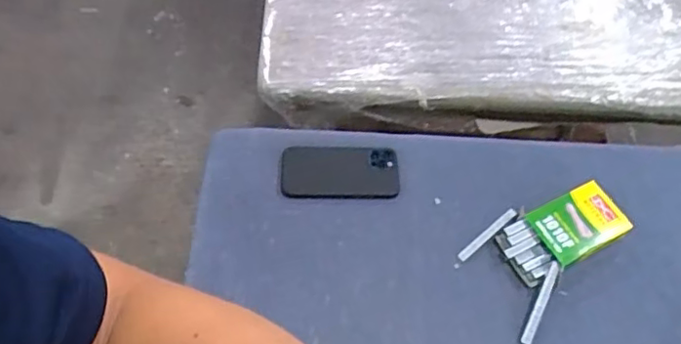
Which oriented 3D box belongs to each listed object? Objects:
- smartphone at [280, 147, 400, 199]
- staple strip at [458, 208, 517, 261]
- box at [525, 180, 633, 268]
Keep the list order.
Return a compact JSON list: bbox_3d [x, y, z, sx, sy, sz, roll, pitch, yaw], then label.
[{"bbox_3d":[0.000,0.000,0.794,0.148,0.009,0.078,2,58,-3],"label":"smartphone"},{"bbox_3d":[0.181,0.074,0.751,0.099,0.007,0.012,-35,66,-23],"label":"staple strip"},{"bbox_3d":[0.288,0.062,0.748,0.111,0.035,0.072,-22,62,-17],"label":"box"}]

